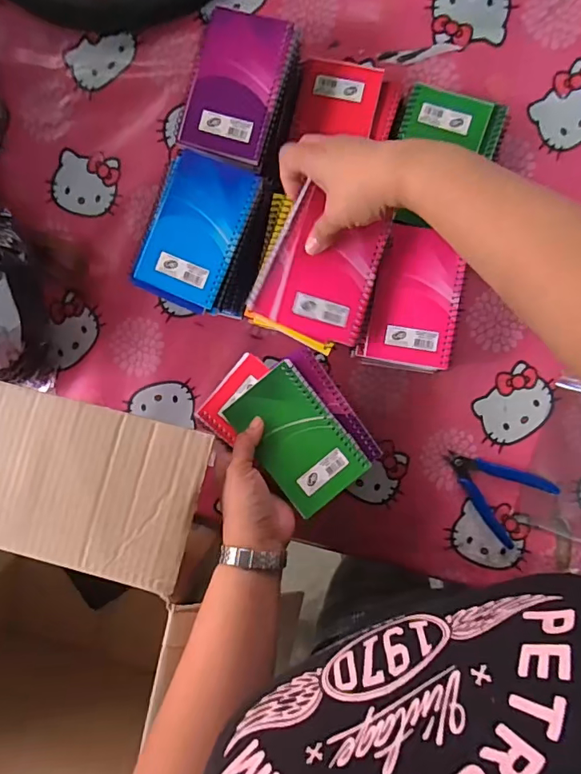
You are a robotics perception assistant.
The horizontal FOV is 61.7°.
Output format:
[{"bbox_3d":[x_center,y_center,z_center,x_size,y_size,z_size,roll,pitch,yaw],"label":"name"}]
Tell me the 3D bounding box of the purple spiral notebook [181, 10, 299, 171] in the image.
[{"bbox_3d":[-0.049,-0.290,0.475,0.091,0.023,0.139,17,95,4],"label":"purple spiral notebook"}]

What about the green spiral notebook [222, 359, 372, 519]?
[{"bbox_3d":[0.005,0.050,0.467,0.083,0.007,0.130,-38,83,1],"label":"green spiral notebook"}]

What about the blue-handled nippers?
[{"bbox_3d":[0.224,0.111,0.540,0.116,0.007,0.083,38,96,2],"label":"blue-handled nippers"}]

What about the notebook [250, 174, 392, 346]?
[{"bbox_3d":[0.028,-0.109,0.452,0.108,0.015,0.119,14,102,-6],"label":"notebook"}]

